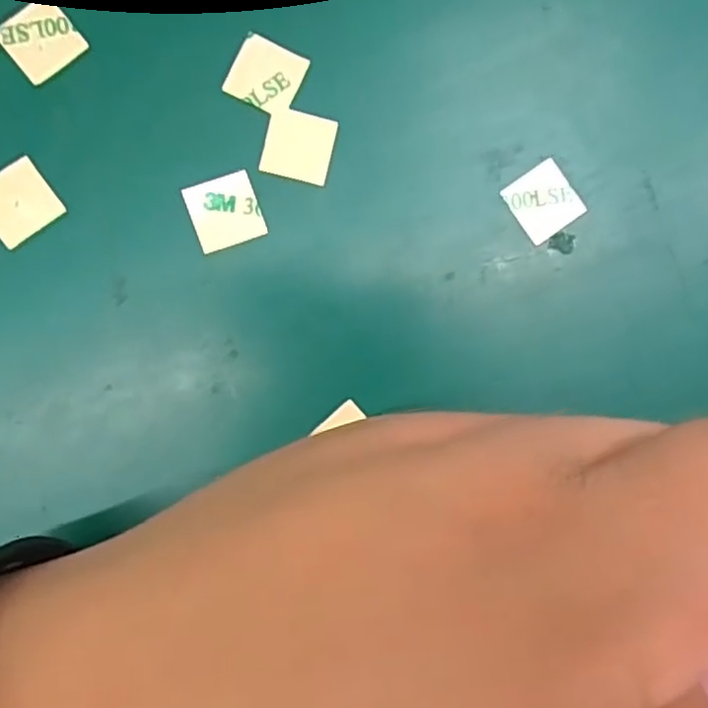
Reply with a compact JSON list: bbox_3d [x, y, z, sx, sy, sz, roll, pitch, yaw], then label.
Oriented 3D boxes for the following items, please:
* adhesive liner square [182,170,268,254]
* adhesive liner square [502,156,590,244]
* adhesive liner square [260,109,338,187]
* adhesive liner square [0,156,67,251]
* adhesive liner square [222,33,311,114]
[{"bbox_3d":[-0.029,-0.032,0.155,0.015,0.004,0.015,-20,91,-8],"label":"adhesive liner square"},{"bbox_3d":[0.045,-0.036,0.161,0.015,0.004,0.016,-34,90,-4],"label":"adhesive liner square"},{"bbox_3d":[-0.013,-0.048,0.157,0.015,0.004,0.016,13,88,-4],"label":"adhesive liner square"},{"bbox_3d":[-0.074,-0.033,0.150,0.015,0.004,0.015,-36,91,-5],"label":"adhesive liner square"},{"bbox_3d":[-0.020,-0.064,0.157,0.015,0.004,0.015,25,86,-5],"label":"adhesive liner square"}]

